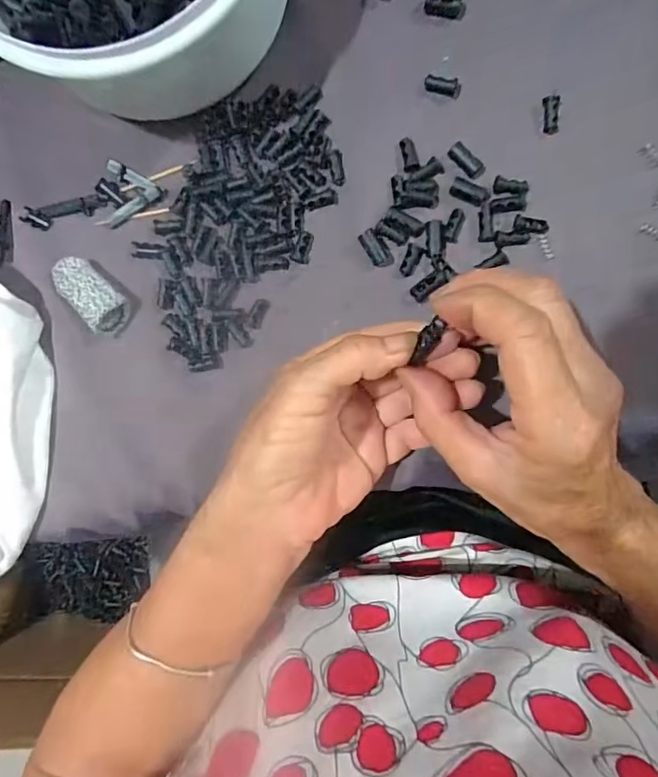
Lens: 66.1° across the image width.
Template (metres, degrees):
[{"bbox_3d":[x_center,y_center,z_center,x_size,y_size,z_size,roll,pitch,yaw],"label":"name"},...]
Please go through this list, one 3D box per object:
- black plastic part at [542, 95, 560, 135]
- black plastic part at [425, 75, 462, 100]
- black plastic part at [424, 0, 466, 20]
[{"bbox_3d":[0.114,-0.140,0.258,0.007,0.006,0.018,-5,94,6],"label":"black plastic part"},{"bbox_3d":[0.059,-0.157,0.263,0.019,0.005,0.007,20,96,4],"label":"black plastic part"},{"bbox_3d":[0.060,-0.198,0.260,0.021,0.005,0.011,10,95,5],"label":"black plastic part"}]

